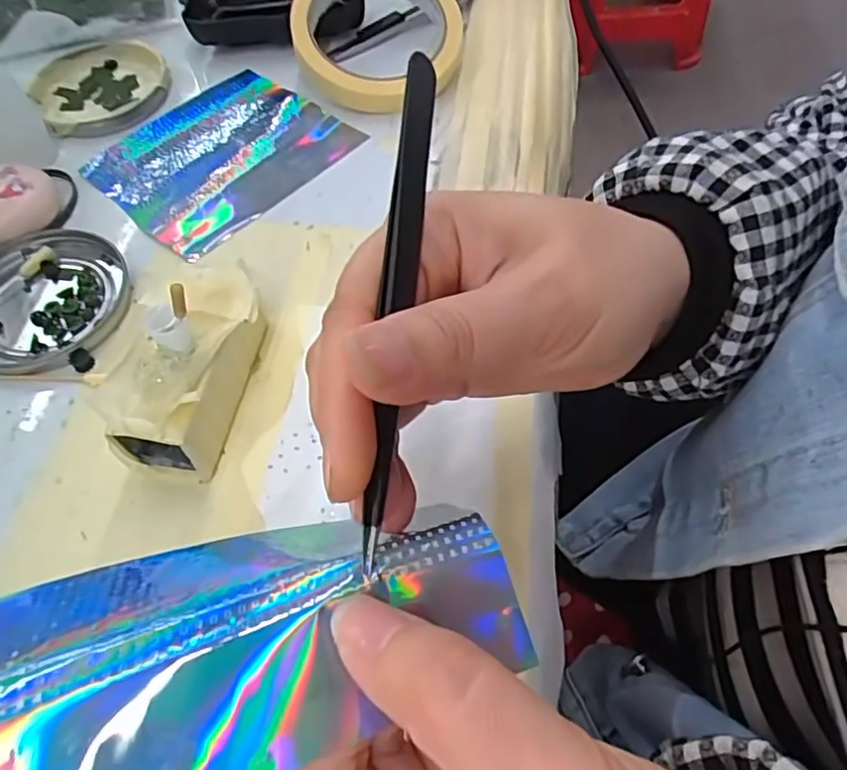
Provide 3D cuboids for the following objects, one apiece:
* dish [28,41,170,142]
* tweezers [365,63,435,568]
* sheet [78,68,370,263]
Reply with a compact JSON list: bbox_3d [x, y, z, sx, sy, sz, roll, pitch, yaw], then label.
[{"bbox_3d":[-0.196,-0.182,0.374,0.075,0.011,0.081,-2,58,2],"label":"dish"},{"bbox_3d":[-0.007,-0.023,0.153,0.007,0.007,0.133,5,77,6],"label":"tweezers"},{"bbox_3d":[-0.111,-0.130,0.341,0.105,0.004,0.124,35,67,22],"label":"sheet"}]

